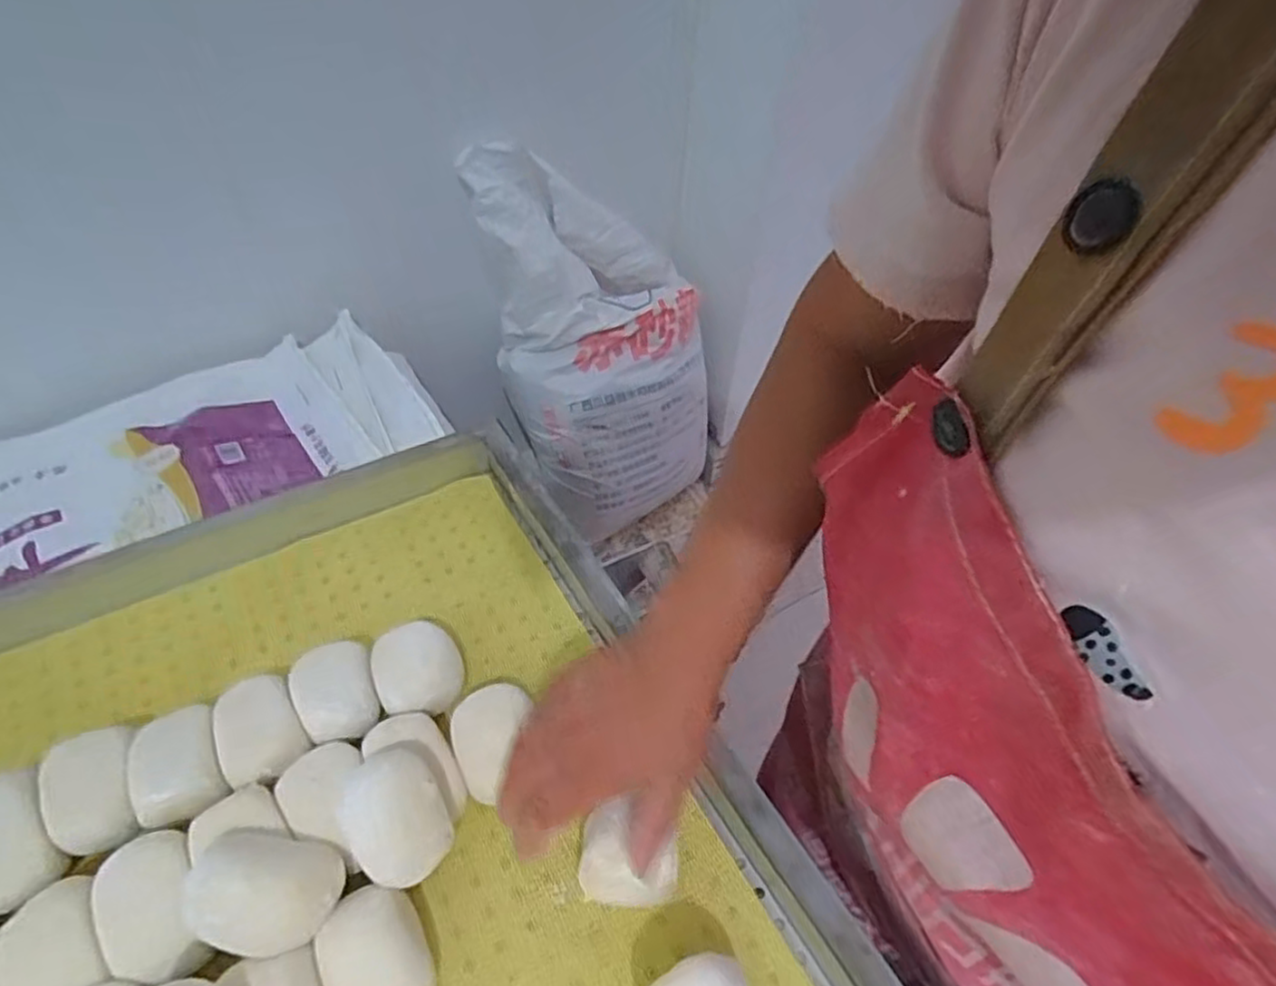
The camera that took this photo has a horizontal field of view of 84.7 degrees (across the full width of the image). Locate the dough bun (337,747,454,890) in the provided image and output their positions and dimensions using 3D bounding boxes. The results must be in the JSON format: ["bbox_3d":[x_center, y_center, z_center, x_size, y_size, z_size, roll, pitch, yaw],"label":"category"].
[{"bbox_3d":[-0.144,0.191,0.417,0.060,0.039,0.071,-21,52,-21],"label":"dough bun"}]

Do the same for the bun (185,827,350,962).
[{"bbox_3d":[-0.208,0.217,0.386,0.076,0.034,0.061,8,47,5],"label":"bun"}]

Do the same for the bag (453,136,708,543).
[{"bbox_3d":[-0.050,-0.294,1.391,0.429,0.656,0.321,-31,56,-28],"label":"bag"}]

